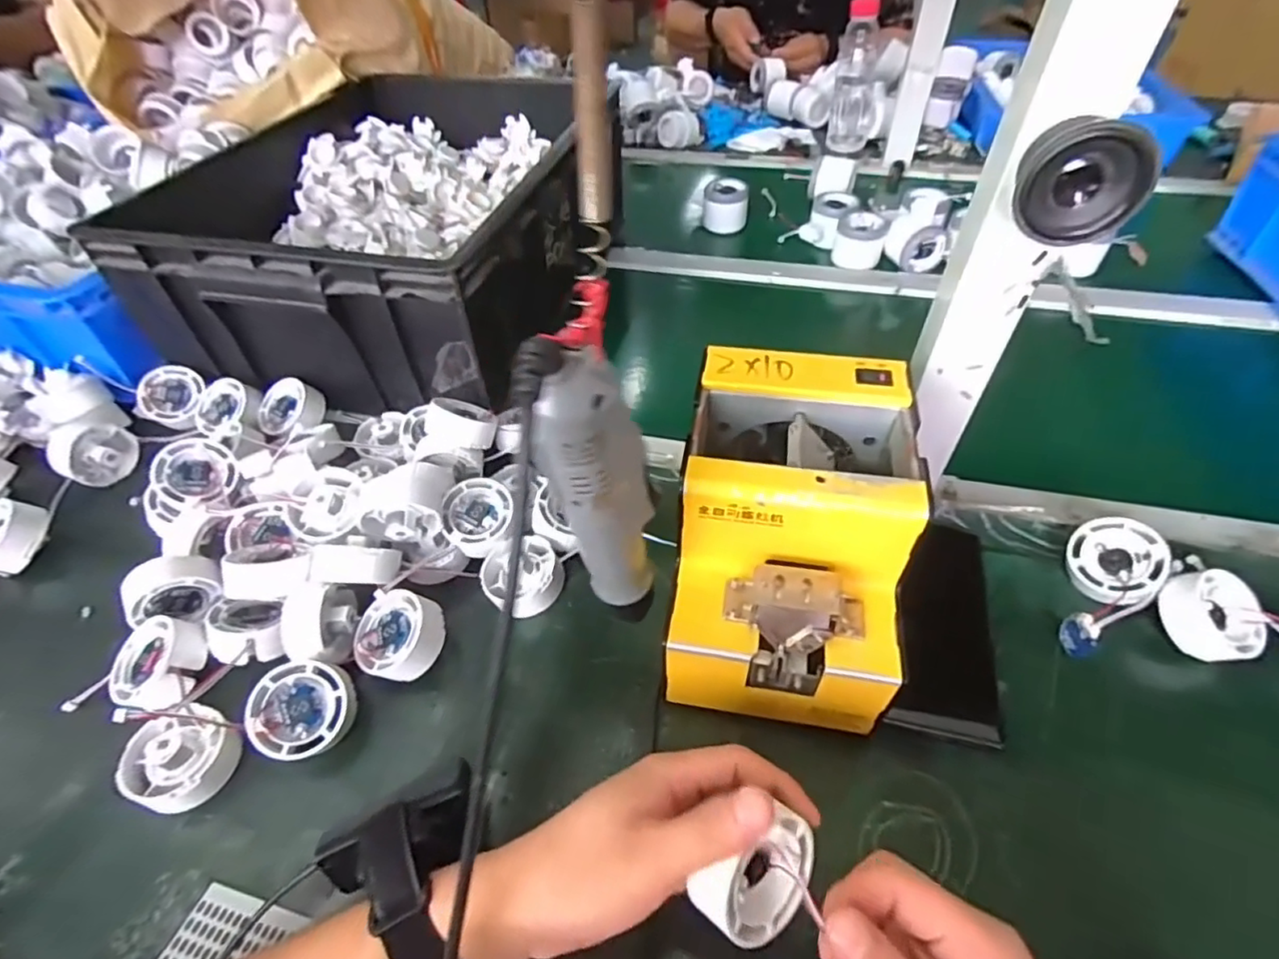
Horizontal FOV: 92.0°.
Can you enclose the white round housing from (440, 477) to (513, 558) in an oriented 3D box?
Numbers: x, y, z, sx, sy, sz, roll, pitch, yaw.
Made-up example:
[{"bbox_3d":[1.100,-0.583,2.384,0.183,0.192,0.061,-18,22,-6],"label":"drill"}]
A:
[{"bbox_3d":[-0.119,0.027,0.457,0.054,0.022,0.054,-3,67,6],"label":"white round housing"}]

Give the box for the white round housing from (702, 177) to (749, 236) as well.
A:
[{"bbox_3d":[0.117,-0.374,0.842,0.061,0.055,0.061,4,48,5],"label":"white round housing"}]

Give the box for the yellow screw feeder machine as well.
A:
[{"bbox_3d":[0.090,0.037,0.379,0.120,0.148,0.175,8,48,9],"label":"yellow screw feeder machine"}]

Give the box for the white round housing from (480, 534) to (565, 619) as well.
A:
[{"bbox_3d":[-0.081,0.071,0.435,0.052,0.027,0.053,-1,47,1],"label":"white round housing"}]

